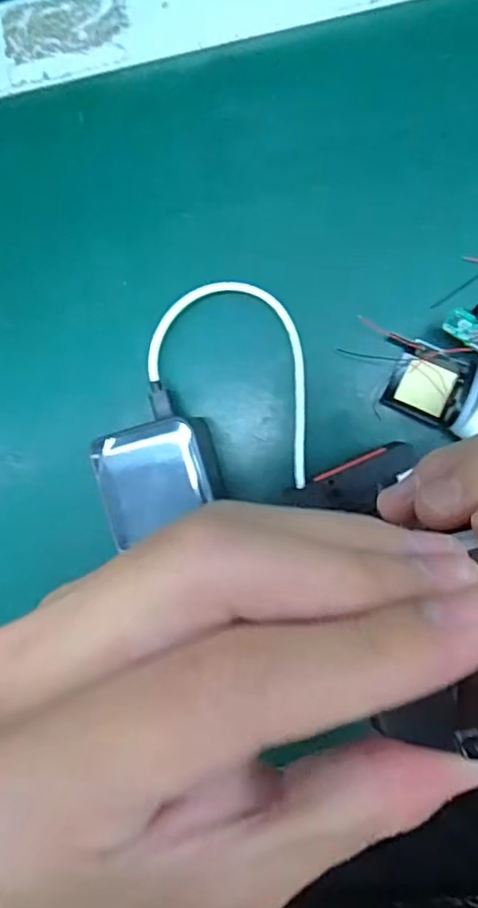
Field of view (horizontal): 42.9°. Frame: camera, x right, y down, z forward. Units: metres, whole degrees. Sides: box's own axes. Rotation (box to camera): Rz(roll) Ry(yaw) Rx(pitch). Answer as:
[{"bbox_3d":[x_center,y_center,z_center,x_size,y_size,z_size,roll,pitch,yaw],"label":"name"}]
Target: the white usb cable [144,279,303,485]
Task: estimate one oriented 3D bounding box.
[{"bbox_3d":[-0.006,-0.037,0.320,0.080,0.029,0.105,-1,92,6],"label":"white usb cable"}]

